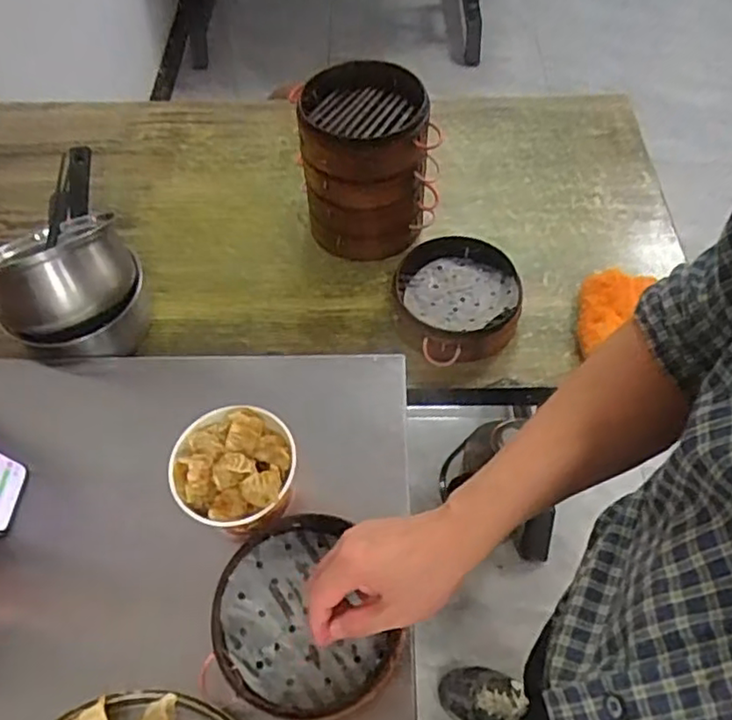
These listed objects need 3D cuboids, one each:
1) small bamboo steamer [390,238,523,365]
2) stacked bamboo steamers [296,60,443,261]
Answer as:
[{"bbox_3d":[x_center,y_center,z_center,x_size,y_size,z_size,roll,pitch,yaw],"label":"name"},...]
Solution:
[{"bbox_3d":[0.121,-0.078,0.875,0.163,0.059,0.188,1,57,1],"label":"small bamboo steamer"},{"bbox_3d":[0.002,-0.272,0.914,0.175,0.203,0.165,-6,57,-4],"label":"stacked bamboo steamers"}]

